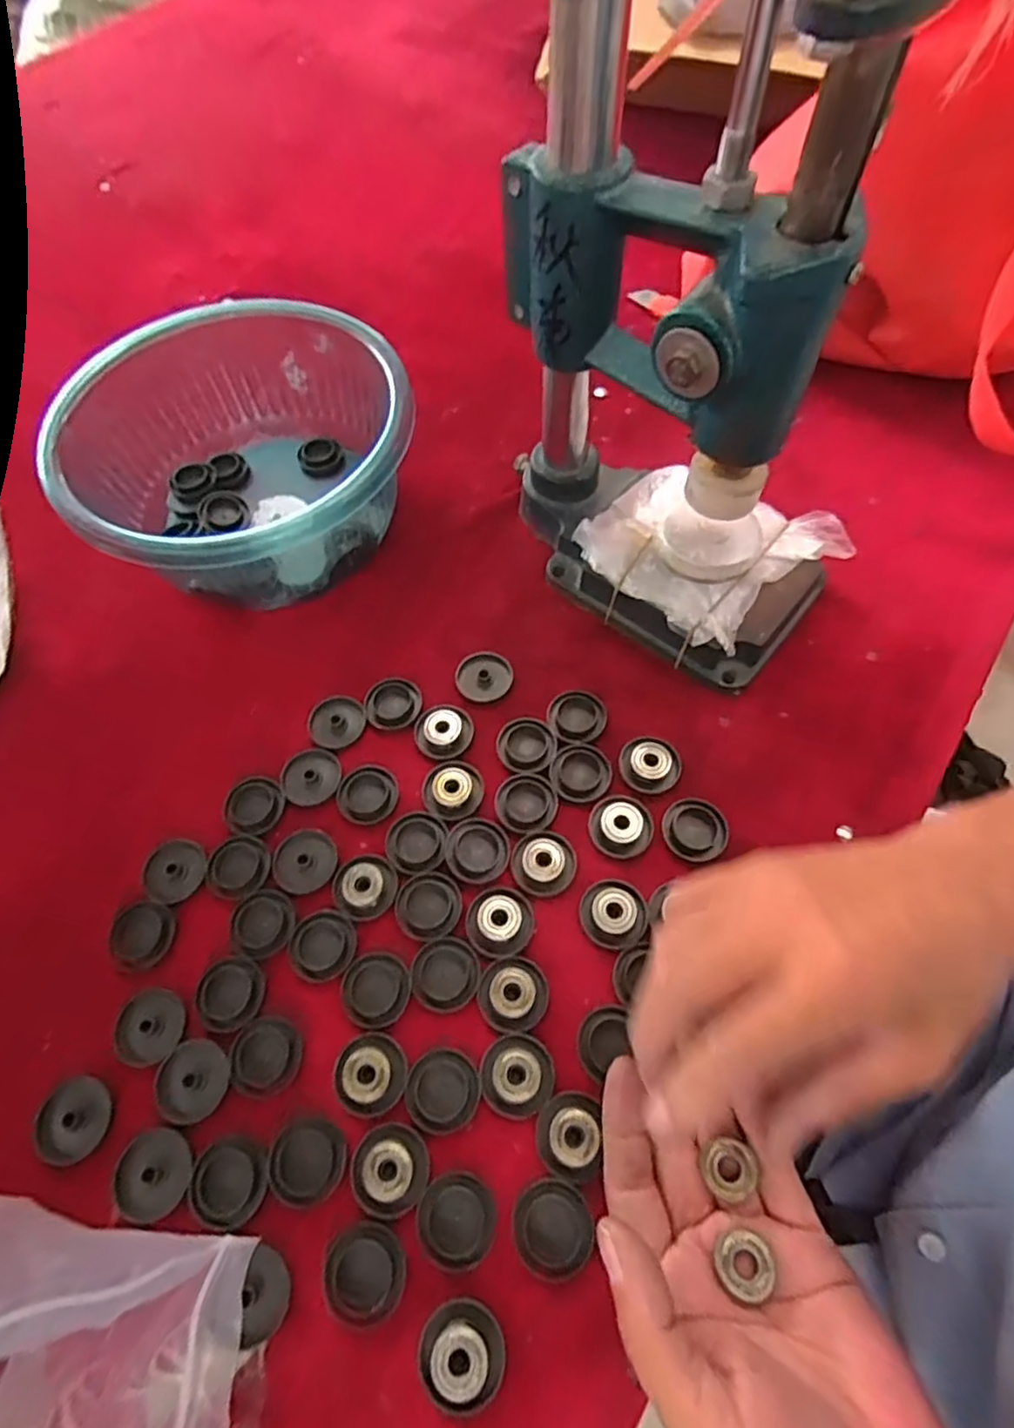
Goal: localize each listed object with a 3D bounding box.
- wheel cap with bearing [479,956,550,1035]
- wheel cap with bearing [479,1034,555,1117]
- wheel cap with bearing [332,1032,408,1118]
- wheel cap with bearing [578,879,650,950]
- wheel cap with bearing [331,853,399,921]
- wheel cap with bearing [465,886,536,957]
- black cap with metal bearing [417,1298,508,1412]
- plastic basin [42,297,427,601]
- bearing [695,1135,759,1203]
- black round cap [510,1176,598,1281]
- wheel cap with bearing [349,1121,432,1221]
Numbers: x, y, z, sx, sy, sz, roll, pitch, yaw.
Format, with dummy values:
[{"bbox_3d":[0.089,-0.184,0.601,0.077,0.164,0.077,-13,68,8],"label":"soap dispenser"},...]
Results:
[{"bbox_3d":[0.003,0.132,0.311,0.032,0.005,0.033,-1,63,2],"label":"wheel cap with bearing"},{"bbox_3d":[0.004,0.162,0.296,0.033,0.005,0.032,-1,63,2],"label":"wheel cap with bearing"},{"bbox_3d":[-0.062,0.162,0.297,0.032,0.007,0.032,-1,63,2],"label":"wheel cap with bearing"},{"bbox_3d":[0.053,0.098,0.325,0.033,0.009,0.033,-1,63,2],"label":"wheel cap with bearing"},{"bbox_3d":[-0.074,0.088,0.338,0.032,0.006,0.032,-1,63,2],"label":"wheel cap with bearing"},{"bbox_3d":[-0.004,0.102,0.325,0.032,0.007,0.033,-1,63,2],"label":"wheel cap with bearing"},{"bbox_3d":[-0.017,0.247,0.254,0.033,0.009,0.030,-1,63,2],"label":"black cap with metal bearing"},{"bbox_3d":[-0.163,-0.158,0.429,0.201,0.093,0.194,-1,63,2],"label":"plastic basin"},{"bbox_3d":[0.087,0.177,0.258,0.020,0.007,0.020,21,66,12],"label":"bearing"},{"bbox_3d":[0.018,0.211,0.270,0.032,0.009,0.032,-1,63,2],"label":"black round cap"},{"bbox_3d":[-0.050,0.194,0.281,0.032,0.005,0.033,-1,63,2],"label":"wheel cap with bearing"}]

